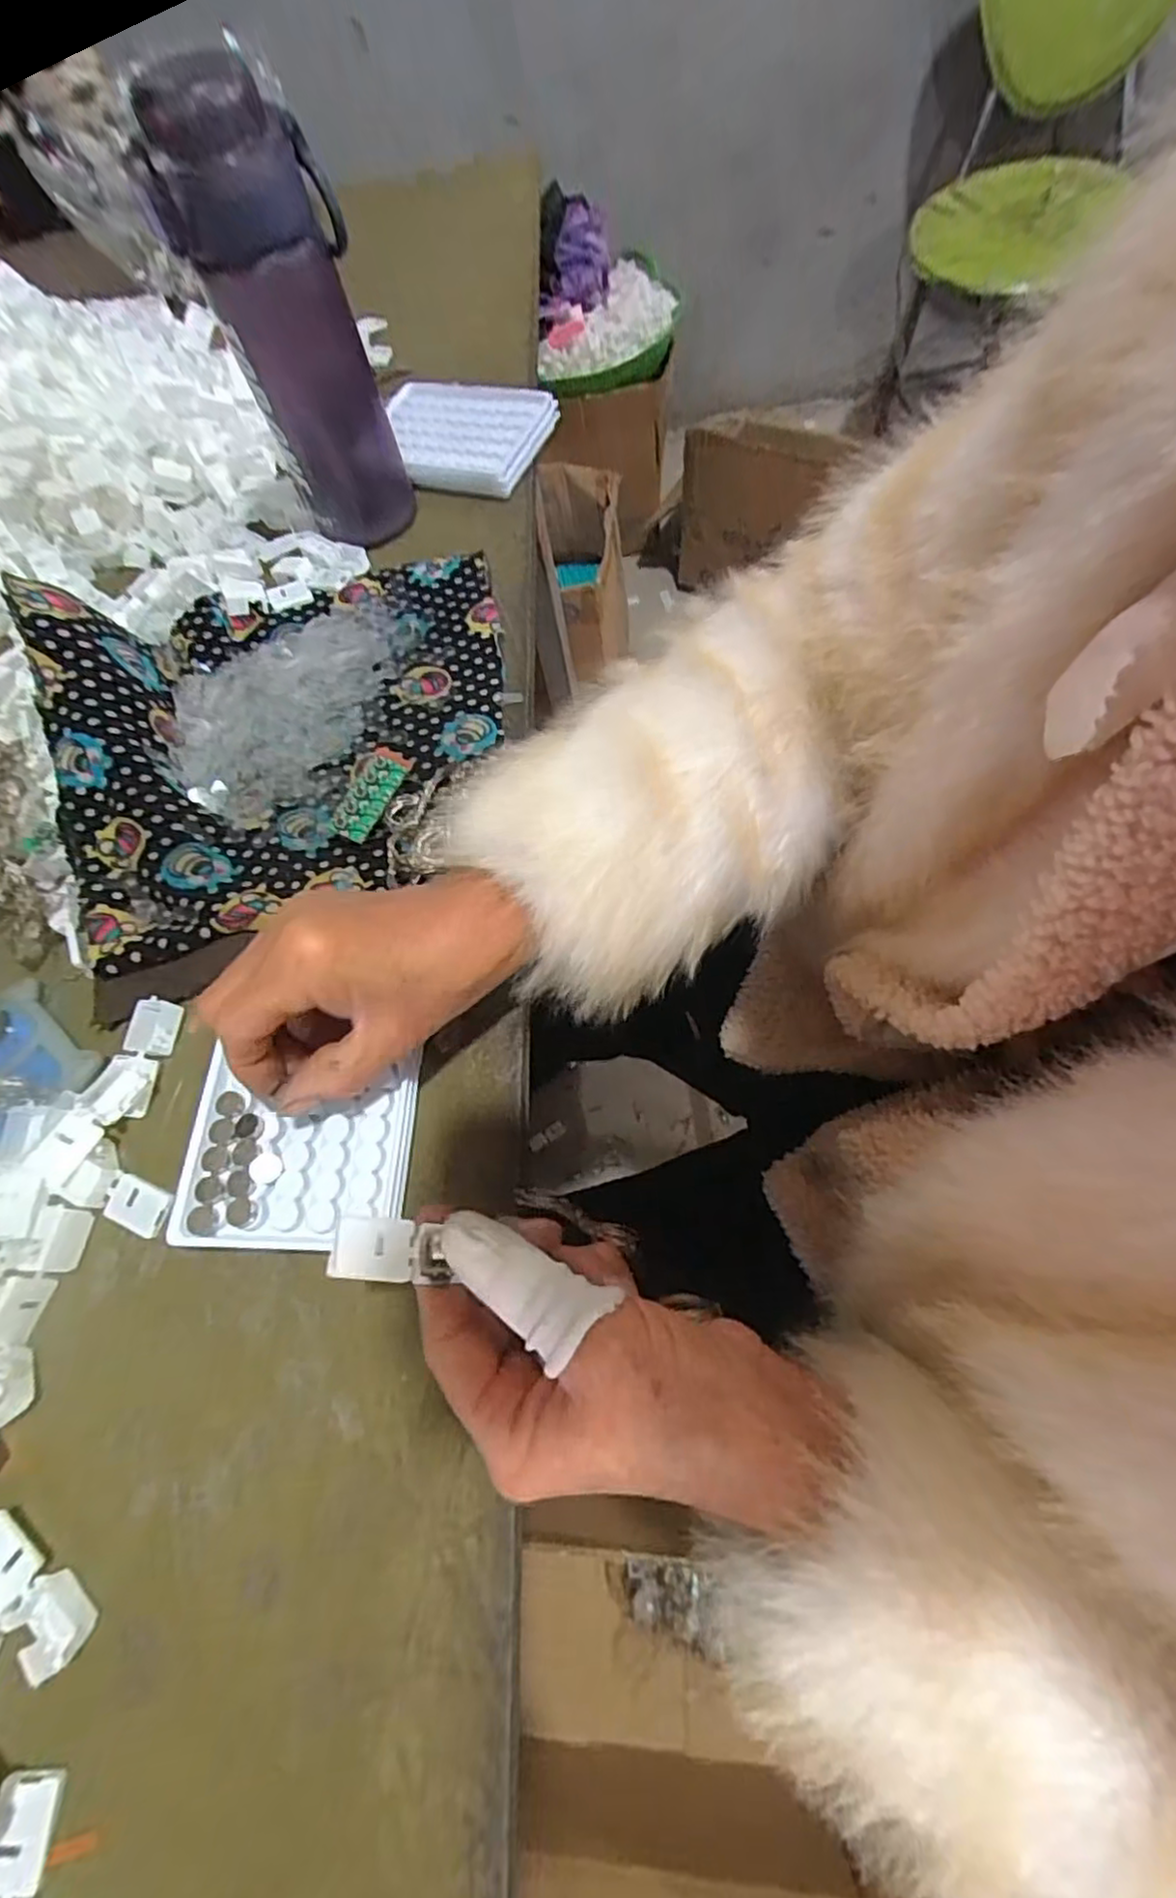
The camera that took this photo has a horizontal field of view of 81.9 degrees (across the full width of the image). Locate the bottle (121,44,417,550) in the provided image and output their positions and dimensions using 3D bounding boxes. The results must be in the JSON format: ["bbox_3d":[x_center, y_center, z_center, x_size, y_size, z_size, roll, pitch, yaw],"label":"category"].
[{"bbox_3d":[-0.173,-0.357,0.397,0.074,0.192,0.063,3,66,9],"label":"bottle"}]

